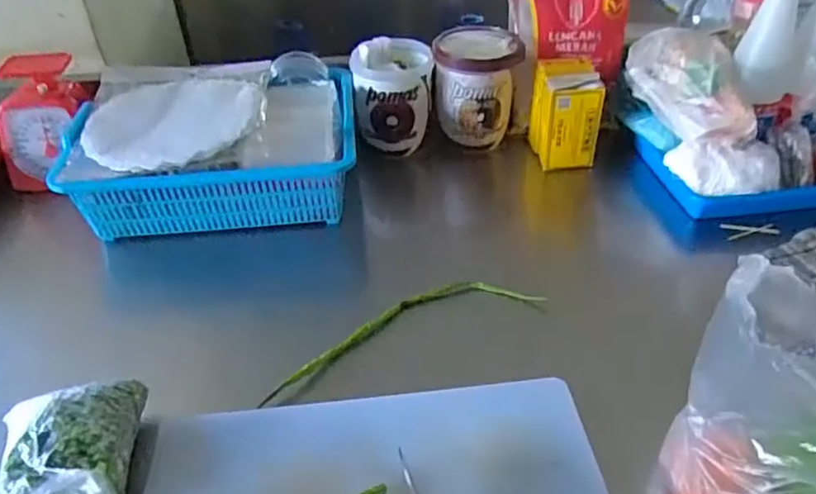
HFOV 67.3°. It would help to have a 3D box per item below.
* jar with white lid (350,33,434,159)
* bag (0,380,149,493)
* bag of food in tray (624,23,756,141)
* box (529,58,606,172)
[{"bbox_3d":[-0.019,-0.212,0.868,0.105,0.132,0.103,-1,39,2],"label":"jar with white lid"},{"bbox_3d":[-0.246,0.163,0.448,0.078,0.068,0.152,-11,40,-11],"label":"bag"},{"bbox_3d":[0.342,-0.203,0.754,0.115,0.081,0.152,-3,39,-1],"label":"bag of food in tray"},{"bbox_3d":[0.212,-0.178,0.827,0.070,0.124,0.087,-4,39,-2],"label":"box"}]

